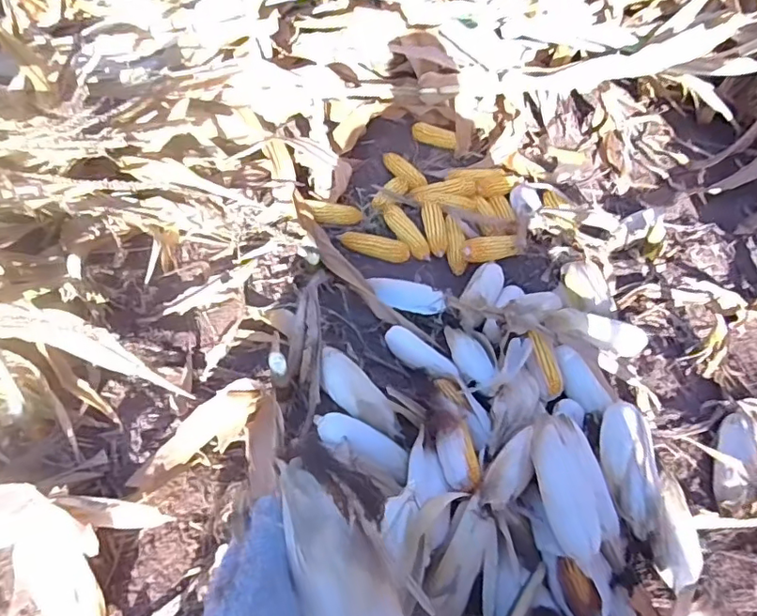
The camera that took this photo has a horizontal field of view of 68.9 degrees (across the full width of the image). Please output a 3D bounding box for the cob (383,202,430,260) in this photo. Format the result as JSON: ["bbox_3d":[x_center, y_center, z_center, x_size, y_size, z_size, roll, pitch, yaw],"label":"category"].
[{"bbox_3d":[0.072,-0.191,1.354,0.059,0.043,0.188,-16,52,-20],"label":"cob"}]

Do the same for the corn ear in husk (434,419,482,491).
[{"bbox_3d":[0.129,0.241,0.881,0.065,0.045,0.122,-8,46,-9],"label":"corn ear in husk"}]

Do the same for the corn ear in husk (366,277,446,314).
[{"bbox_3d":[0.062,-0.028,1.221,0.177,0.050,0.056,15,47,14],"label":"corn ear in husk"}]

